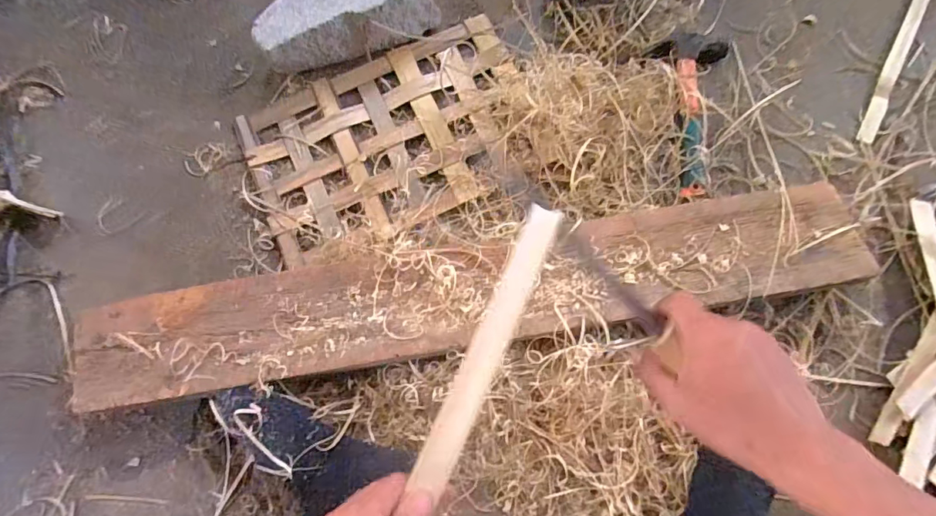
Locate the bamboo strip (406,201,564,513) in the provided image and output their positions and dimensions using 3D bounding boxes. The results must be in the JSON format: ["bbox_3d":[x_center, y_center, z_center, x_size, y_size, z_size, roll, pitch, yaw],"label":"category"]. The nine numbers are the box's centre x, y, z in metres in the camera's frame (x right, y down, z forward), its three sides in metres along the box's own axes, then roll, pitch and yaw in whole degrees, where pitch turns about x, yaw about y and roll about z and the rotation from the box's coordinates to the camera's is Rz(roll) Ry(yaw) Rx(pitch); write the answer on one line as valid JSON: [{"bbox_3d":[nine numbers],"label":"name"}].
[{"bbox_3d":[0.015,0.054,0.307,0.023,0.008,0.195,24,78,6],"label":"bamboo strip"}]

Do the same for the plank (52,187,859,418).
[{"bbox_3d":[0.006,0.035,0.487,0.811,0.025,0.114,-10,77,-1],"label":"plank"}]

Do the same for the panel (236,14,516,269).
[{"bbox_3d":[-0.093,-0.145,0.570,0.339,0.015,0.222,-26,78,-5],"label":"panel"}]

